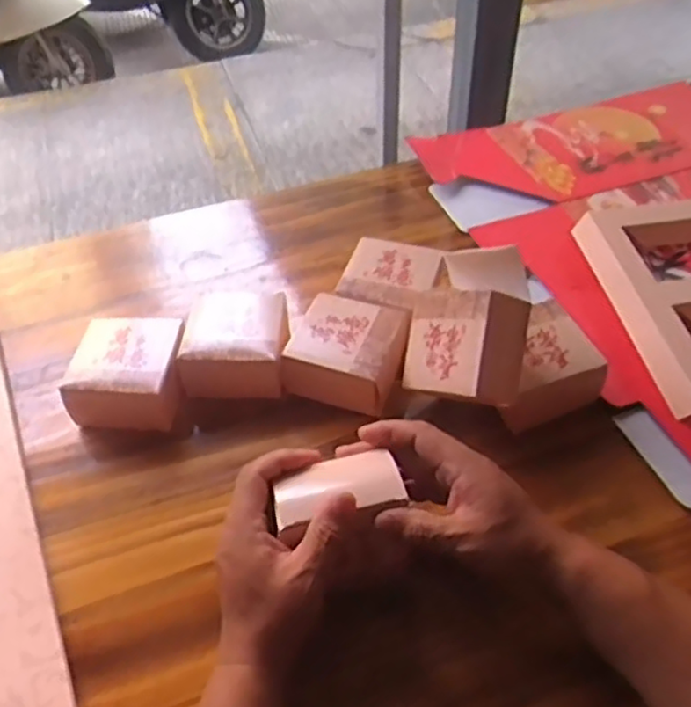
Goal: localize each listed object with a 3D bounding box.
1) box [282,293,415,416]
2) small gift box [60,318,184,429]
[{"bbox_3d":[0.006,0.002,0.609,0.094,0.056,0.091,15,51,15],"label":"box"},{"bbox_3d":[-0.185,0.020,0.606,0.093,0.059,0.090,2,49,4],"label":"small gift box"}]

